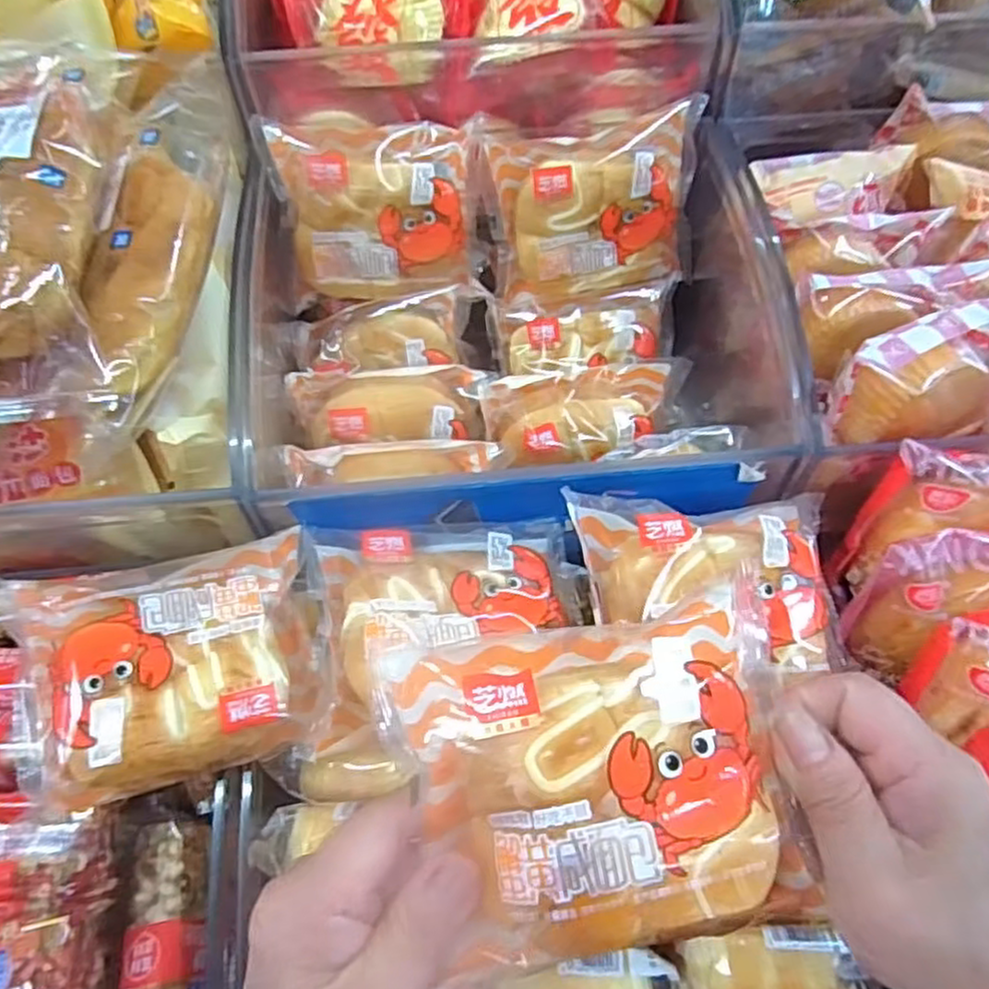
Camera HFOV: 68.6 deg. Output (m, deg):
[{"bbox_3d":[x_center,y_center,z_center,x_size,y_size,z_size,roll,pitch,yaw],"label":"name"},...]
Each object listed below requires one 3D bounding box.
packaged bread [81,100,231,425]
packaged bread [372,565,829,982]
[{"bbox_3d":[-0.167,-0.119,0.351,0.052,0.033,0.168,1,71,1],"label":"packaged bread"},{"bbox_3d":[0.037,0.088,0.242,0.138,0.044,0.105,-10,57,-5],"label":"packaged bread"}]

